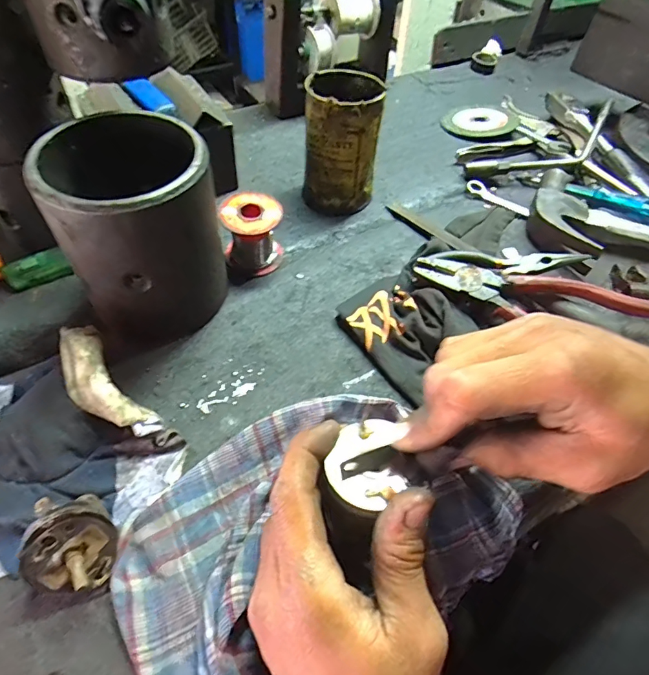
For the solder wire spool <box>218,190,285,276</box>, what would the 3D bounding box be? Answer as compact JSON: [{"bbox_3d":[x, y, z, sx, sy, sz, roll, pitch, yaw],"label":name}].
[{"bbox_3d":[-0.063,-0.090,0.405,0.051,0.060,0.051,2,50,-2],"label":"solder wire spool"}]

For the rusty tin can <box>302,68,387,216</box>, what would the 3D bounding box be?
[{"bbox_3d":[0.017,-0.190,0.452,0.069,0.119,0.069,6,50,2],"label":"rusty tin can"}]

